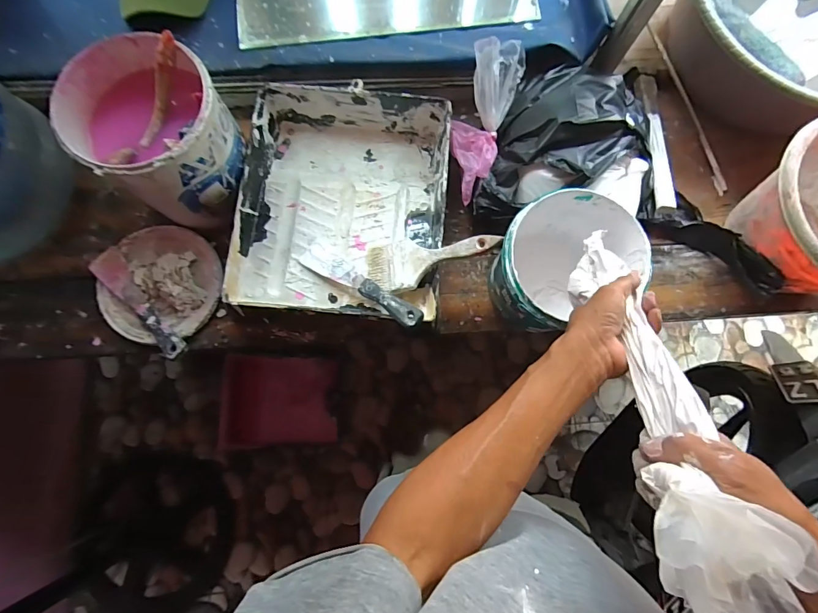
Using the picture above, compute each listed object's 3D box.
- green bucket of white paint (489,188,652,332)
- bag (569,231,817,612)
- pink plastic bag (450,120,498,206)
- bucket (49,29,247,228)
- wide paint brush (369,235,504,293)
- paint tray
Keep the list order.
[{"bbox_3d":[0.197,-0.061,0.527,0.164,0.141,0.188,8,81,1],"label":"green bucket of white paint"},{"bbox_3d":[0.189,0.048,0.311,0.062,0.064,0.338,11,38,2],"label":"bag"},{"bbox_3d":[0.099,-0.231,0.591,0.067,0.048,0.150,-6,81,-1],"label":"pink plastic bag"},{"bbox_3d":[-0.326,-0.225,0.548,0.183,0.172,0.179,41,83,6],"label":"bucket"},{"bbox_3d":[0.028,-0.066,0.541,0.189,0.017,0.073,-9,80,22],"label":"wide paint brush"},{"bbox_3d":[-0.095,-0.157,0.601,0.290,0.073,0.342,4,80,0],"label":"paint tray"}]

